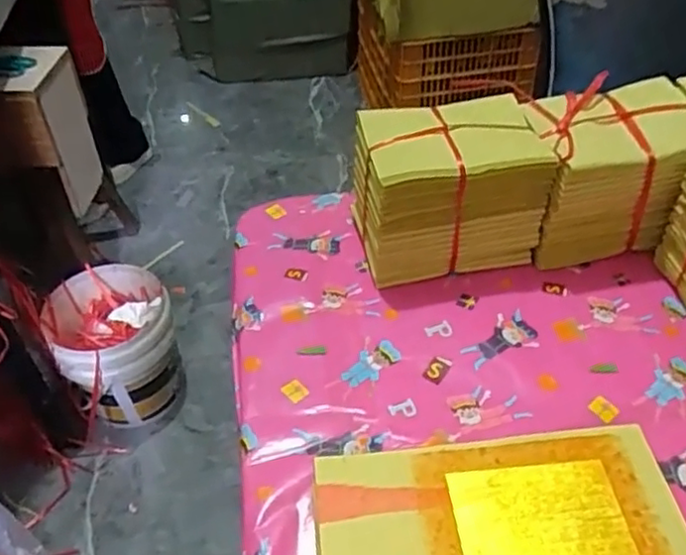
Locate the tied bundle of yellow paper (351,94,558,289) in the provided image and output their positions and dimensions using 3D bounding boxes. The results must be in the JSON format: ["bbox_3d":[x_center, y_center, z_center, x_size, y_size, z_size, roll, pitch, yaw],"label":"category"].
[{"bbox_3d":[0.103,-0.085,0.657,0.167,0.138,0.118,-8,45,-5],"label":"tied bundle of yellow paper"}]

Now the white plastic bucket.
[{"bbox_3d":[-0.482,0.164,1.431,0.239,0.267,0.270,-16,46,-13],"label":"white plastic bucket"}]

